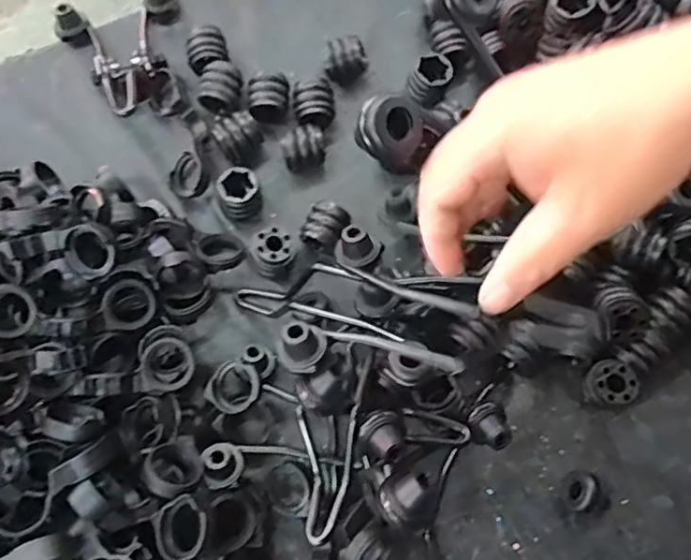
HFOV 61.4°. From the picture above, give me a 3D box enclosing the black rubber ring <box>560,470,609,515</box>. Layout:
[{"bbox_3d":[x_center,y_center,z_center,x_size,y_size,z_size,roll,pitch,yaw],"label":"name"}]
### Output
[{"bbox_3d":[0.191,0.171,0.459,0.028,0.029,0.034,-30,77,-7],"label":"black rubber ring"}]

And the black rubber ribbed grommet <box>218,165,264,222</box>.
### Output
[{"bbox_3d":[-0.093,-0.076,0.523,0.035,0.037,0.037,0,75,0],"label":"black rubber ribbed grommet"}]

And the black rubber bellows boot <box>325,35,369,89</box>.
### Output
[{"bbox_3d":[0.002,-0.206,0.555,0.038,0.042,0.033,6,75,2],"label":"black rubber bellows boot"}]

